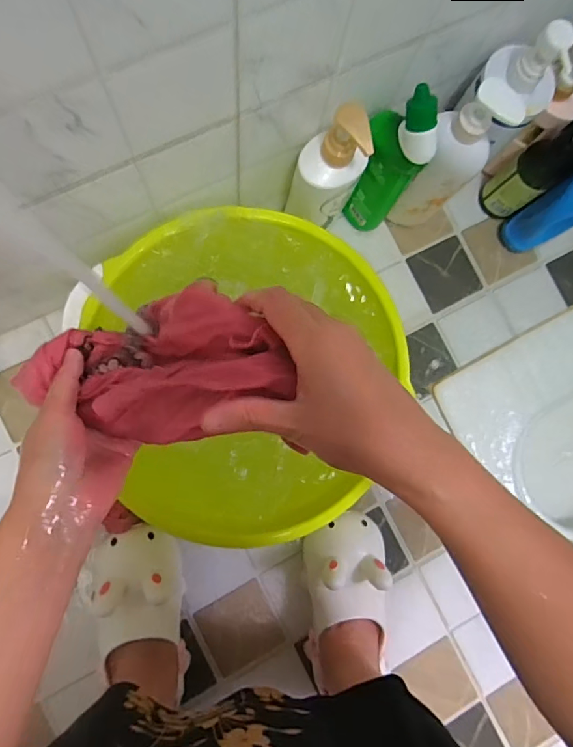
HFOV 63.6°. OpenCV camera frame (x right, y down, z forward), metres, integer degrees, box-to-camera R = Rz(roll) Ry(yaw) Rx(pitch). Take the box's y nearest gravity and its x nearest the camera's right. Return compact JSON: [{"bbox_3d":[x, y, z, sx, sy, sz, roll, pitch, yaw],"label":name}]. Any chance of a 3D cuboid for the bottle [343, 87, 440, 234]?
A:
[{"bbox_3d":[0.119,-0.251,0.569,0.080,0.227,0.044,44,82,0],"label":"bottle"}]

